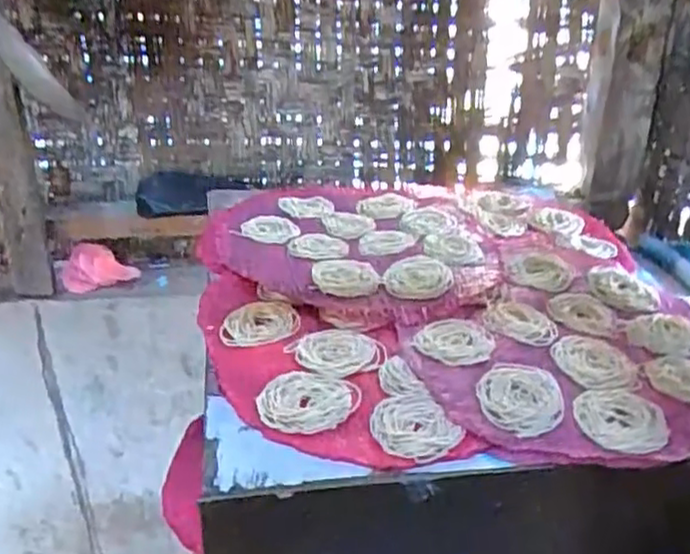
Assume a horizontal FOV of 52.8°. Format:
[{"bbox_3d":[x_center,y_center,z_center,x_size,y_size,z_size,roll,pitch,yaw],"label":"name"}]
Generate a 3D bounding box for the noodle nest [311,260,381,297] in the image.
[{"bbox_3d":[0.001,-0.001,0.770,0.073,0.010,0.073,6,28,8],"label":"noodle nest"}]

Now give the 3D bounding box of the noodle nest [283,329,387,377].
[{"bbox_3d":[-0.007,0.070,0.653,0.089,0.008,0.069,-7,29,-15],"label":"noodle nest"}]

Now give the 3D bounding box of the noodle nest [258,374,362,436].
[{"bbox_3d":[-0.030,0.104,0.593,0.083,0.008,0.072,-17,33,-31],"label":"noodle nest"}]

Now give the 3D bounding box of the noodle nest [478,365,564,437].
[{"bbox_3d":[0.152,0.103,0.598,0.069,0.008,0.084,14,31,22],"label":"noodle nest"}]

